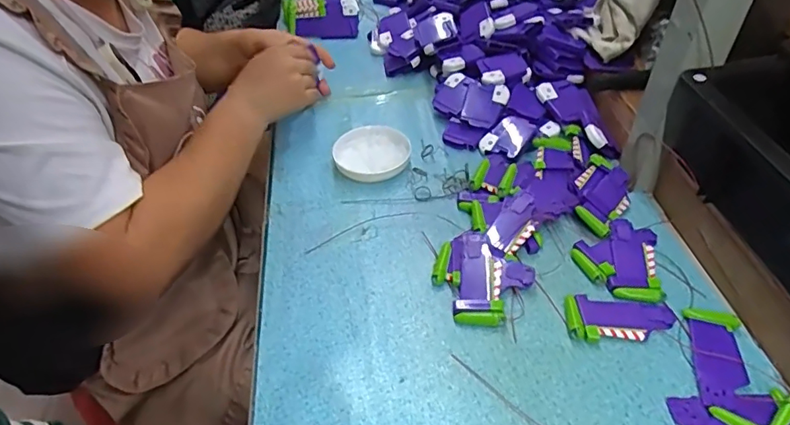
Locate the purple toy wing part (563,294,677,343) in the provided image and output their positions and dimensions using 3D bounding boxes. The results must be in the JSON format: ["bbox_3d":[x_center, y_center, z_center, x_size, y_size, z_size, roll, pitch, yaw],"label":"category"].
[{"bbox_3d":[0.195,0.093,0.440,0.090,0.008,0.043,2,46,7],"label":"purple toy wing part"}]

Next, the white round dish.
[{"bbox_3d":[-0.027,-0.072,0.605,0.086,0.017,0.091,-3,46,3],"label":"white round dish"}]

